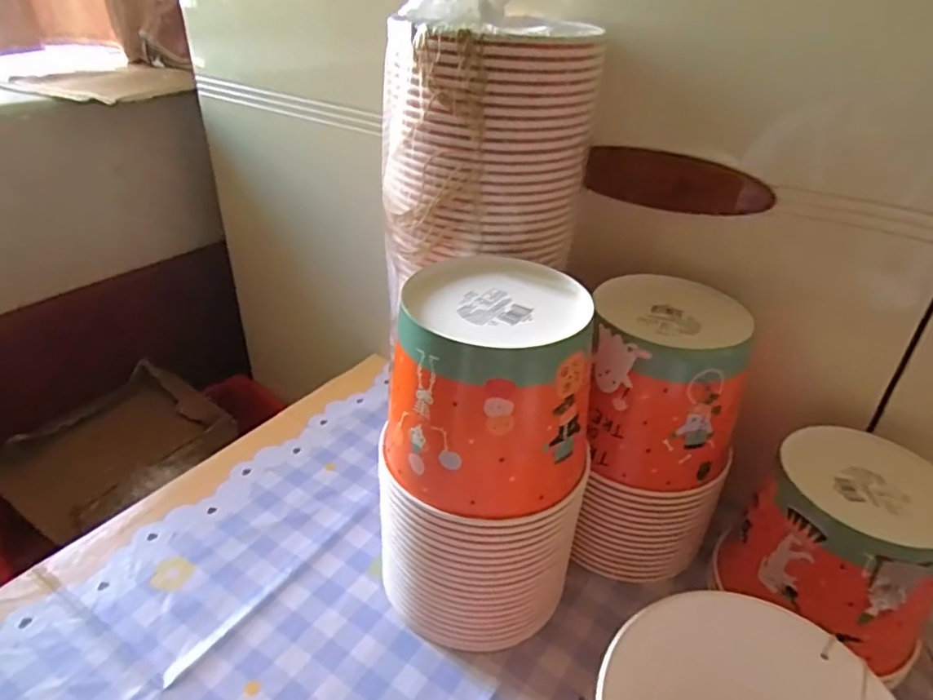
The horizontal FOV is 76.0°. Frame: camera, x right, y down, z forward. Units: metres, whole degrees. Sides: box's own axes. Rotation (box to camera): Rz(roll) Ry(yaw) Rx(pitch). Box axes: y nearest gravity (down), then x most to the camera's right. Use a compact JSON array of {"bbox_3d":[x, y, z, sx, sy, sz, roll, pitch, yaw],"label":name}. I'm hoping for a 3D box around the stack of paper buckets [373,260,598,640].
[{"bbox_3d":[0.009,0.092,0.478,0.143,0.286,0.140,-13,35,-22],"label":"stack of paper buckets"}]

